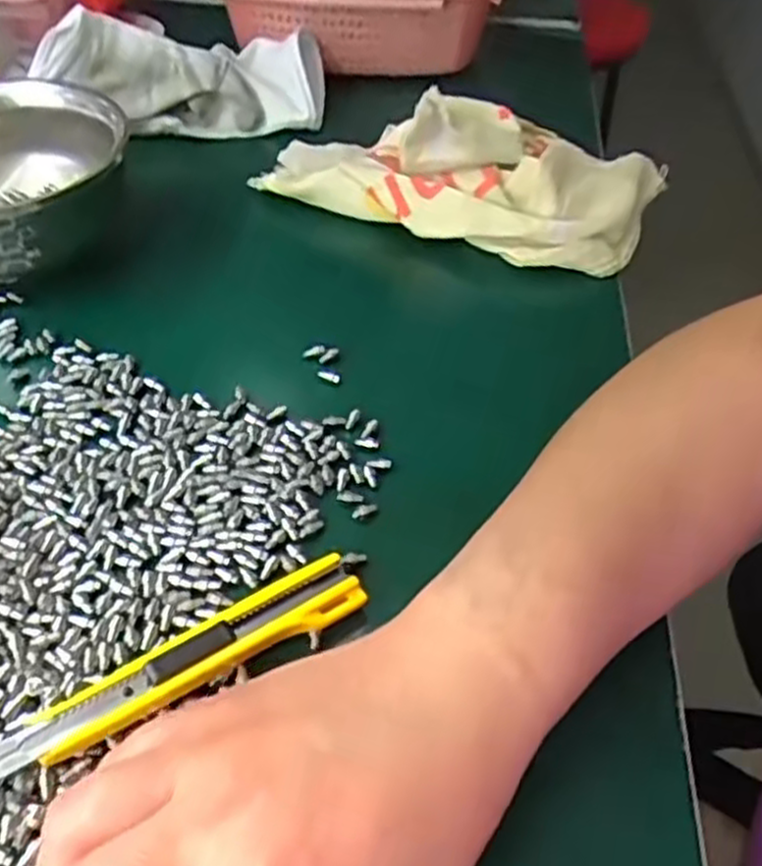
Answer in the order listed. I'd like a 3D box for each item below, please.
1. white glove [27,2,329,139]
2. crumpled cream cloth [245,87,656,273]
[{"bbox_3d":[-0.125,-0.230,0.512,0.181,0.062,0.079,-3,49,-22],"label":"white glove"},{"bbox_3d":[0.044,-0.164,0.447,0.219,0.071,0.102,19,50,15],"label":"crumpled cream cloth"}]

